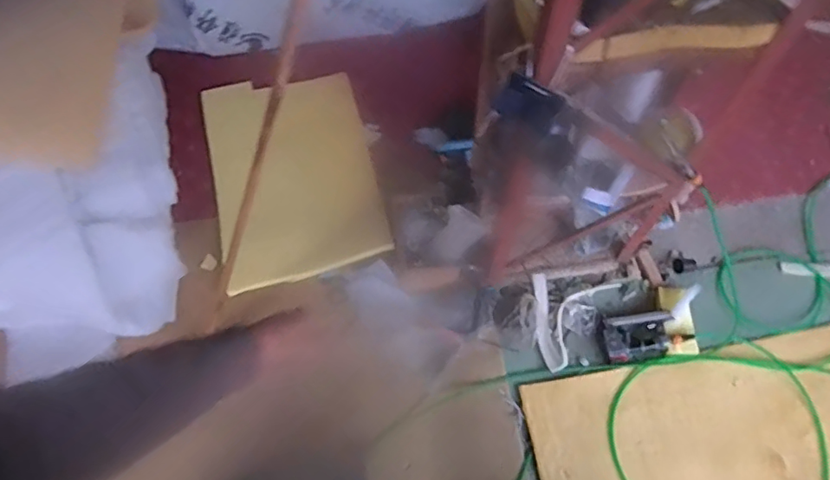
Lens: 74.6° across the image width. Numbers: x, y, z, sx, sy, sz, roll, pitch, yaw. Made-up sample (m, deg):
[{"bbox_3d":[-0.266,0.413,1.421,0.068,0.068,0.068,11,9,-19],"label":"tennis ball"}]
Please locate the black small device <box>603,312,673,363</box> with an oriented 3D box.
[{"bbox_3d":[0.627,0.273,1.527,0.191,0.048,0.126,-5,64,-2],"label":"black small device"}]

